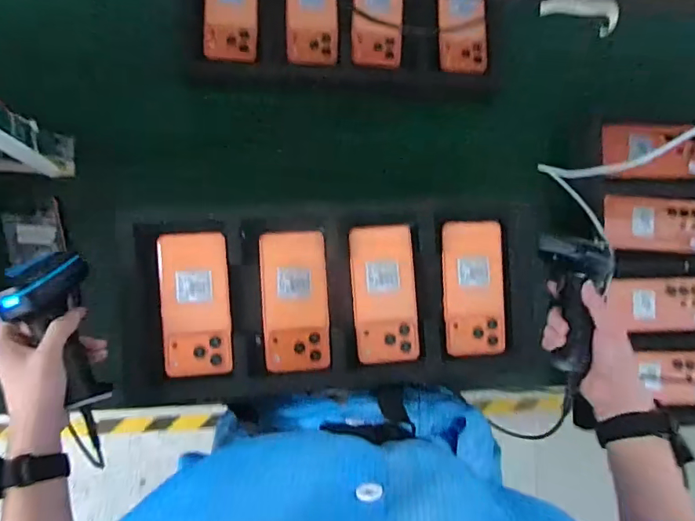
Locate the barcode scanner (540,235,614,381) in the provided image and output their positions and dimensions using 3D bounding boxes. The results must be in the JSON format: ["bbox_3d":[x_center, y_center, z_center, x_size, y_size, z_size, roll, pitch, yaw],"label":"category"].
[{"bbox_3d":[0.278,0.048,0.571,0.075,0.055,0.167,7,79,-7],"label":"barcode scanner"}]

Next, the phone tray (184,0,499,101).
[{"bbox_3d":[-0.001,-0.350,0.720,0.466,0.031,0.200,-1,87,-7],"label":"phone tray"}]

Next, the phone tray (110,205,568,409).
[{"bbox_3d":[-0.008,0.049,0.569,0.502,0.023,0.221,-2,90,-7],"label":"phone tray"}]

